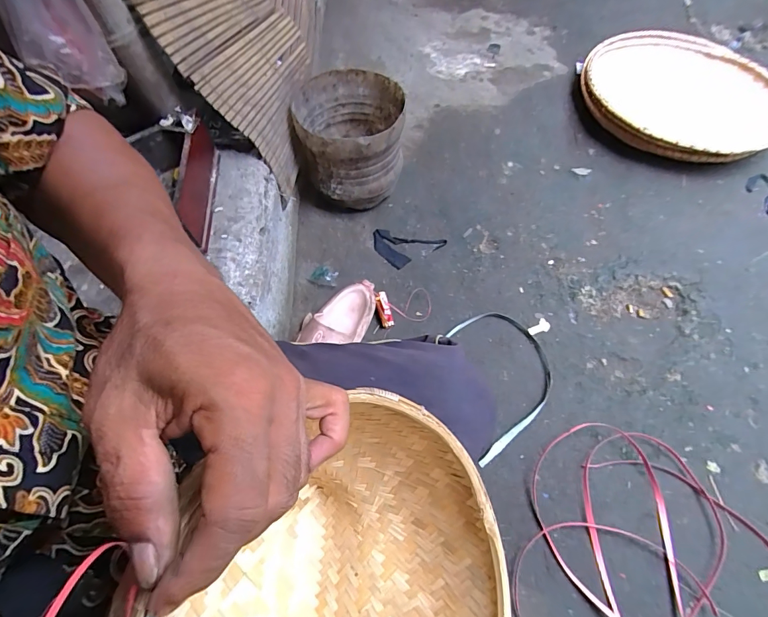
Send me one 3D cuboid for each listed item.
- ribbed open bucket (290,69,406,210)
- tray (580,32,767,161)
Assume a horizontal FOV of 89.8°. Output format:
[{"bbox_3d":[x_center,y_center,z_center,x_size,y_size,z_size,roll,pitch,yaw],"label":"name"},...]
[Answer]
[{"bbox_3d":[-0.076,-0.395,0.933,0.236,0.226,0.246,0,64,1],"label":"ribbed open bucket"},{"bbox_3d":[0.948,-0.677,1.237,0.620,0.101,0.573,0,64,1],"label":"tray"}]

